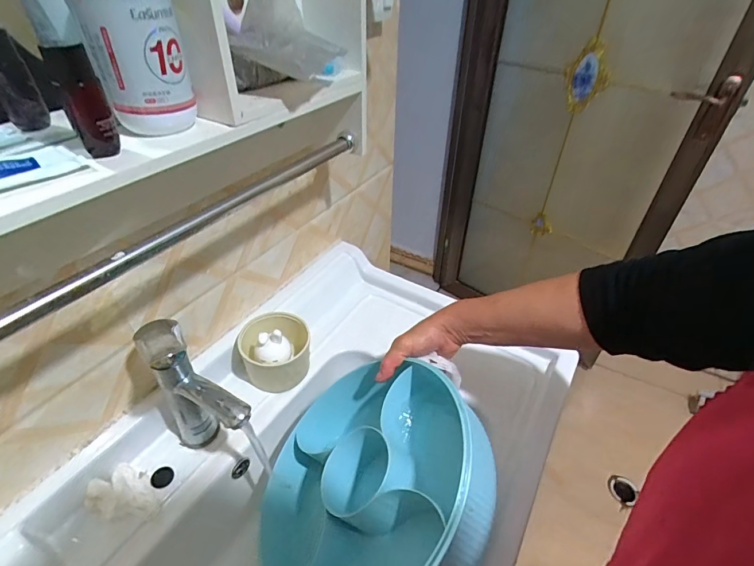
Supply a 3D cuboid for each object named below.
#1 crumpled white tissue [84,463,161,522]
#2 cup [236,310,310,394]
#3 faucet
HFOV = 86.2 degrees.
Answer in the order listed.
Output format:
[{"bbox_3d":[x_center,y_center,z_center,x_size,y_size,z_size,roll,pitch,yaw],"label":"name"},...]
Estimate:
[{"bbox_3d":[-0.279,0.236,0.451,0.070,0.032,0.054,14,42,15],"label":"crumpled white tissue"},{"bbox_3d":[-0.143,0.092,0.577,0.092,0.077,0.091,1,40,-1],"label":"cup"},{"bbox_3d":[-0.199,0.134,0.451,0.133,0.187,0.049,24,45,25],"label":"faucet"}]

